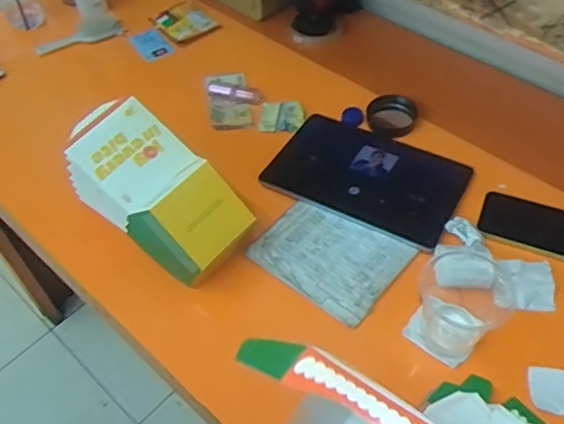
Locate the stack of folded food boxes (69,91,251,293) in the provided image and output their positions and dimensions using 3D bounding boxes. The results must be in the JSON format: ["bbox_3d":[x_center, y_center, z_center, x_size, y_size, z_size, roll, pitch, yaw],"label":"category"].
[{"bbox_3d":[-0.154,-0.019,0.679,0.224,0.124,0.126,35,60,27],"label":"stack of folded food boxes"}]

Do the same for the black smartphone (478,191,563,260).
[{"bbox_3d":[0.330,0.022,0.704,0.156,0.007,0.079,16,53,15],"label":"black smartphone"}]

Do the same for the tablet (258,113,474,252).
[{"bbox_3d":[0.114,-0.052,0.768,0.250,0.006,0.162,23,56,20],"label":"tablet"}]

